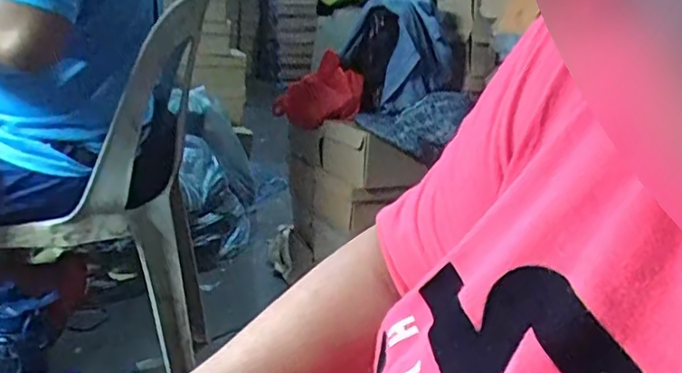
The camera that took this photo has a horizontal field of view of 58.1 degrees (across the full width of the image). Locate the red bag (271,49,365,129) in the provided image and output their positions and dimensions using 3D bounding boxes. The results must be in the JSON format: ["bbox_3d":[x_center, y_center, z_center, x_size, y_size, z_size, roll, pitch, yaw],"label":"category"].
[{"bbox_3d":[-0.044,-0.189,1.228,0.173,0.137,0.104,3,17,-5],"label":"red bag"}]

